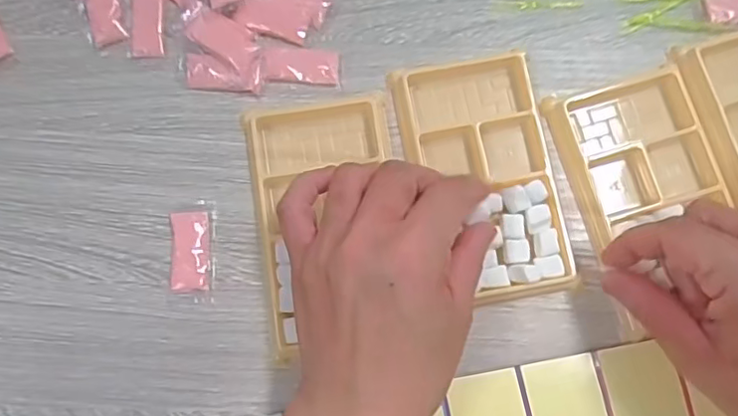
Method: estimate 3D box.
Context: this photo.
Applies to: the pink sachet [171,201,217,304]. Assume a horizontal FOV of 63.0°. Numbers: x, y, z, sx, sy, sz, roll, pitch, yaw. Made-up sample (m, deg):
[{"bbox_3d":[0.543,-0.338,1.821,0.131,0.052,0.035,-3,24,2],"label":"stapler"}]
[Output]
[{"bbox_3d":[-0.094,0.023,0.323,0.024,0.004,0.053,-1,80,0],"label":"pink sachet"}]

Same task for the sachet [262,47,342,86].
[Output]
[{"bbox_3d":[-0.038,-0.081,0.341,0.044,0.004,0.021,3,80,1],"label":"sachet"}]

